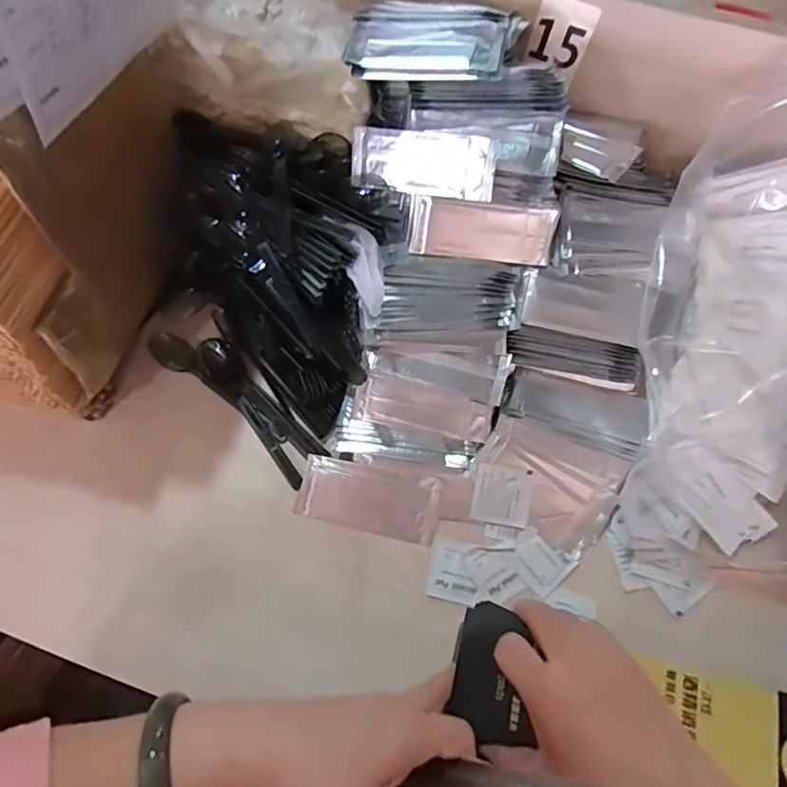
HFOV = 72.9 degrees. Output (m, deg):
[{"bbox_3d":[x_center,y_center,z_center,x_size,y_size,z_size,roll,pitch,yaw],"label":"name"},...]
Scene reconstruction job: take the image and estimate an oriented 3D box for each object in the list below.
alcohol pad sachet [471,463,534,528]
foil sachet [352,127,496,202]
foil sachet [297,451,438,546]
[{"bbox_3d":[0.097,0.090,0.471,0.049,0.004,0.051,10,87,2],"label":"alcohol pad sachet"},{"bbox_3d":[0.023,-0.195,0.453,0.126,0.047,0.006,15,30,19],"label":"foil sachet"},{"bbox_3d":[-0.022,0.093,0.473,0.123,0.012,0.054,13,68,5],"label":"foil sachet"}]

